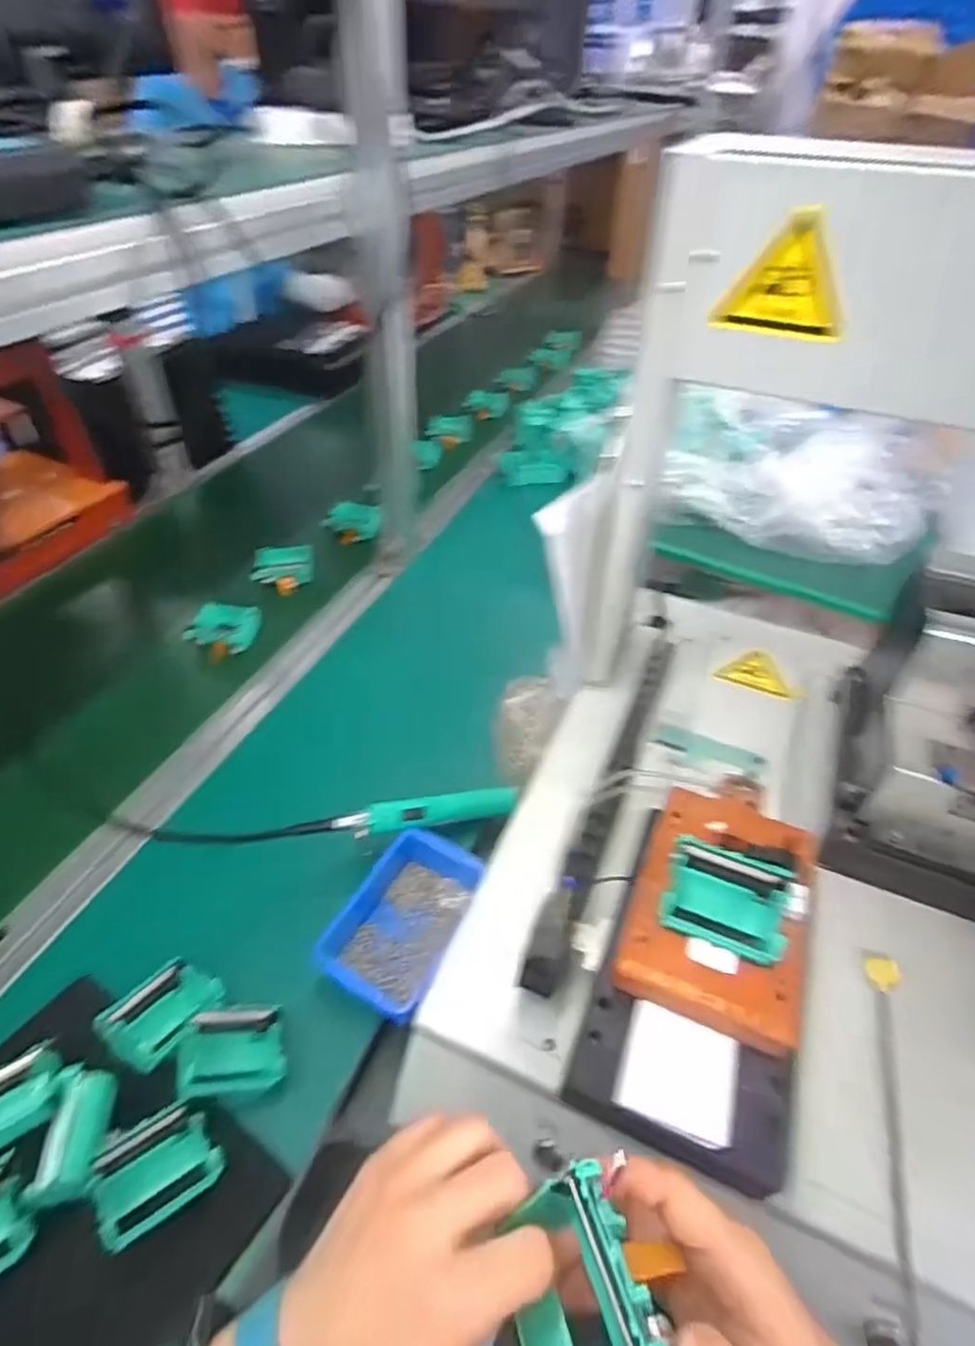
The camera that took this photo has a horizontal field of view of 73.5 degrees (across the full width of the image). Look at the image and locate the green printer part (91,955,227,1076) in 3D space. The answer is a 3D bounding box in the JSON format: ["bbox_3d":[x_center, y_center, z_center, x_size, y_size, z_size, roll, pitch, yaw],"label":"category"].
[{"bbox_3d":[-0.256,0.269,0.513,0.060,0.032,0.073,26,27,22],"label":"green printer part"}]

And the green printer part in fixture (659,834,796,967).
[{"bbox_3d":[0.147,0.140,0.404,0.071,0.019,0.061,19,46,16],"label":"green printer part in fixture"}]

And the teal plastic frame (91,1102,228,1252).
[{"bbox_3d":[-0.222,0.331,0.436,0.071,0.025,0.060,-14,37,-40],"label":"teal plastic frame"}]

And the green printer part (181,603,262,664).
[{"bbox_3d":[-0.358,-0.058,0.866,0.089,0.031,0.086,1,43,-1],"label":"green printer part"}]

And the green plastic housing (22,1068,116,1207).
[{"bbox_3d":[-0.279,0.308,0.438,0.039,0.024,0.075,-4,44,-7],"label":"green plastic housing"}]

